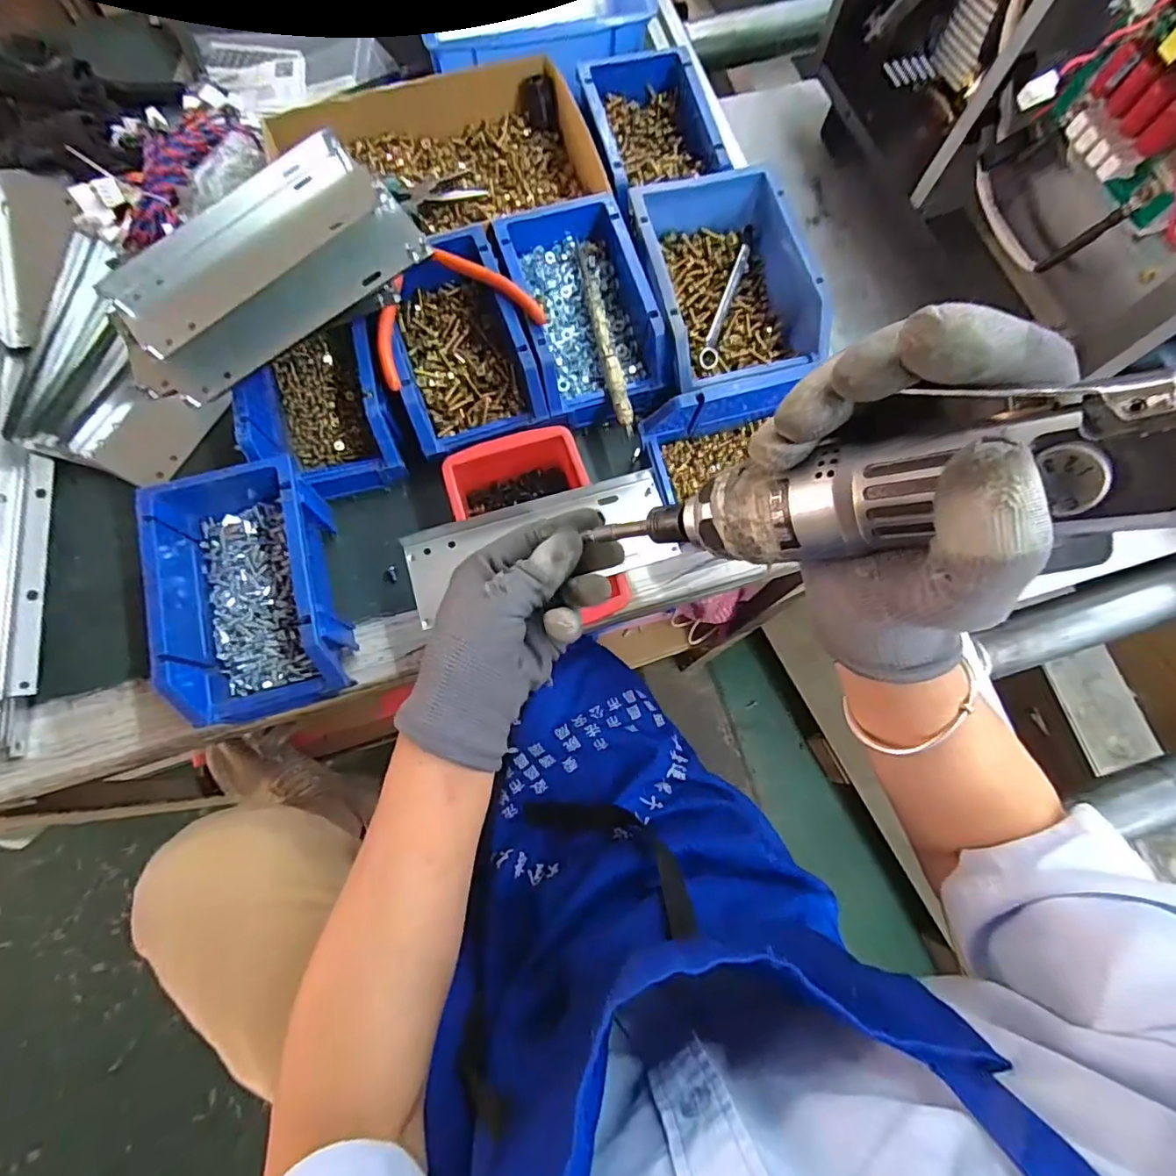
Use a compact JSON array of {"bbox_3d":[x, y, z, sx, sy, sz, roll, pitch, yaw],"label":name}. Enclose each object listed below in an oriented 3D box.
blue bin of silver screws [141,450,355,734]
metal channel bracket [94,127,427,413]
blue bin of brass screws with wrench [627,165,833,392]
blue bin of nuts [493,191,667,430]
[{"bbox_3d":[-0.229,-0.001,0.389,0.099,0.068,0.169,-15,77,-5],"label":"blue bin of silver screws"},{"bbox_3d":[-0.220,-0.208,0.375,0.206,0.044,0.104,-36,79,-9],"label":"metal channel bracket"},{"bbox_3d":[0.105,-0.255,0.457,0.121,0.059,0.194,-13,77,-4],"label":"blue bin of brass screws with wrench"},{"bbox_3d":[-0.007,-0.228,0.454,0.099,0.062,0.180,-16,77,-5],"label":"blue bin of nuts"}]

